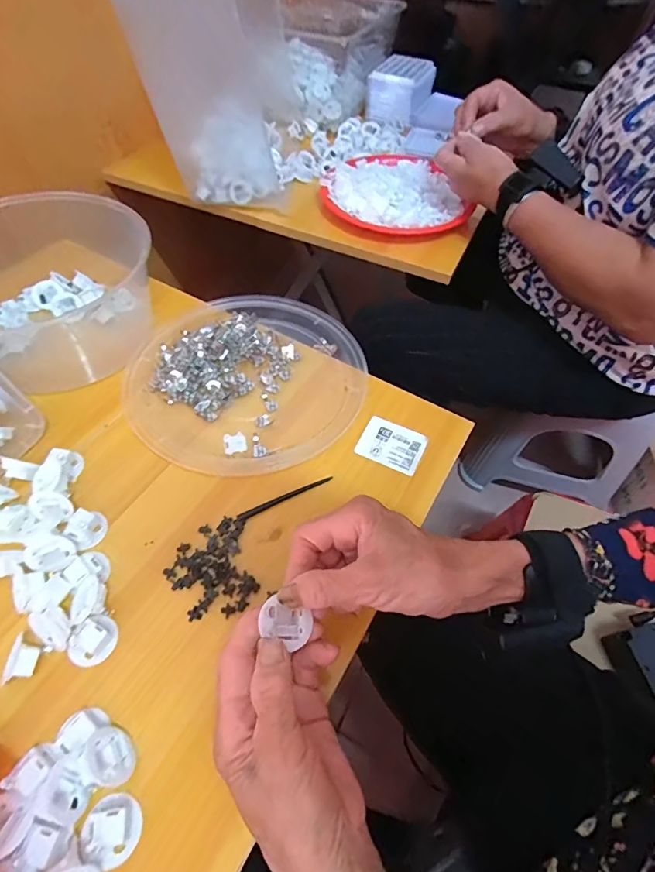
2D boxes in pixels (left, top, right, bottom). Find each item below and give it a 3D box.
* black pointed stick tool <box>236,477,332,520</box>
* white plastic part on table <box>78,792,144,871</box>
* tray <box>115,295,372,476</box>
[{"bbox_3d":[-0.035,0.053,0.379,0.086,0.007,0.006,-24,58,-17],"label":"black pointed stick tool"},{"bbox_3d":[-0.123,0.221,0.247,0.031,0.014,0.030,14,56,9],"label":"white plastic part on table"},{"bbox_3d":[-0.085,-0.061,0.463,0.231,0.022,0.232,0,55,0],"label":"tray"}]

